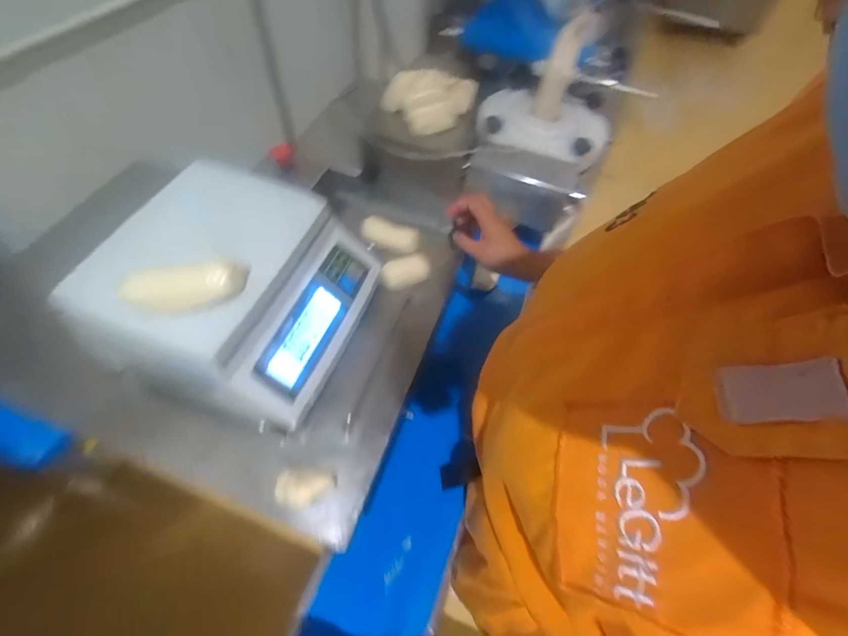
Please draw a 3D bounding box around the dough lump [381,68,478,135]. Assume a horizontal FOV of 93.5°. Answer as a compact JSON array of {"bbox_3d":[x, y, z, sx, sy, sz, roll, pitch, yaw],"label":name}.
[{"bbox_3d":[0.017,-0.465,0.834,0.170,0.062,0.130,-37,66,-23],"label":"dough lump"}]

